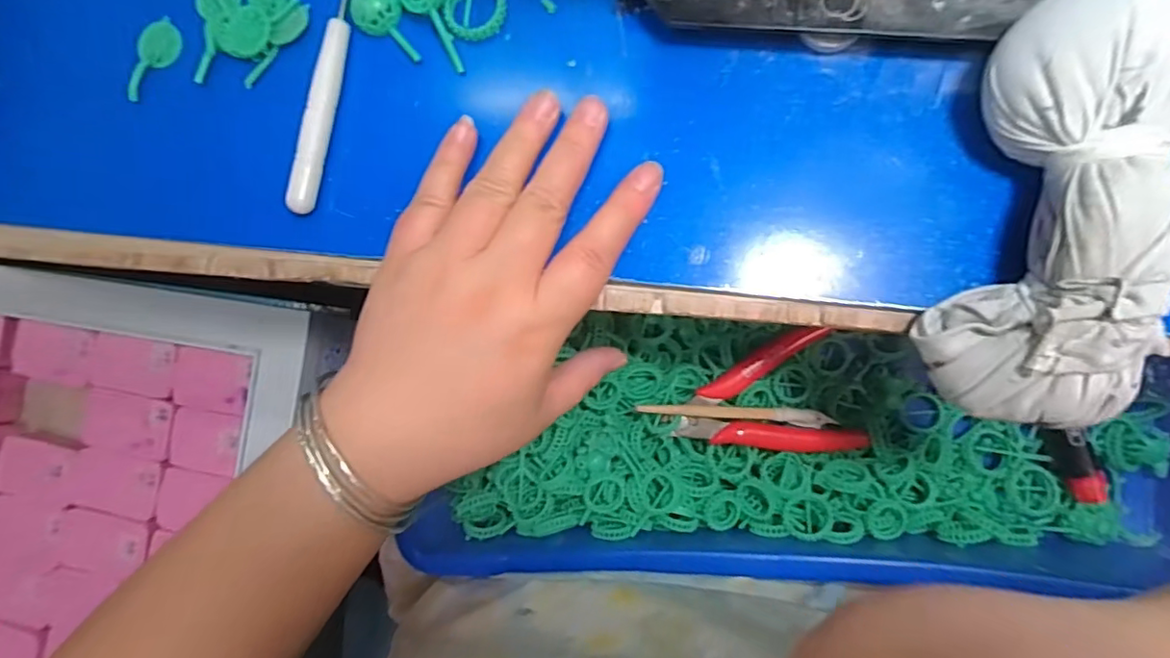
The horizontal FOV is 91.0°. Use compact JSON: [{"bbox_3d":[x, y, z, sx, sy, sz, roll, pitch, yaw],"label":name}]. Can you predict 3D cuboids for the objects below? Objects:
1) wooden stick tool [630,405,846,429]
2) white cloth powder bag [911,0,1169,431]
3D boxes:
[{"bbox_3d":[0.089,0.049,0.330,0.117,0.008,0.010,4,88,-5],"label":"wooden stick tool"},{"bbox_3d":[0.153,-0.035,0.185,0.064,0.045,0.133,15,89,8],"label":"white cloth powder bag"}]

